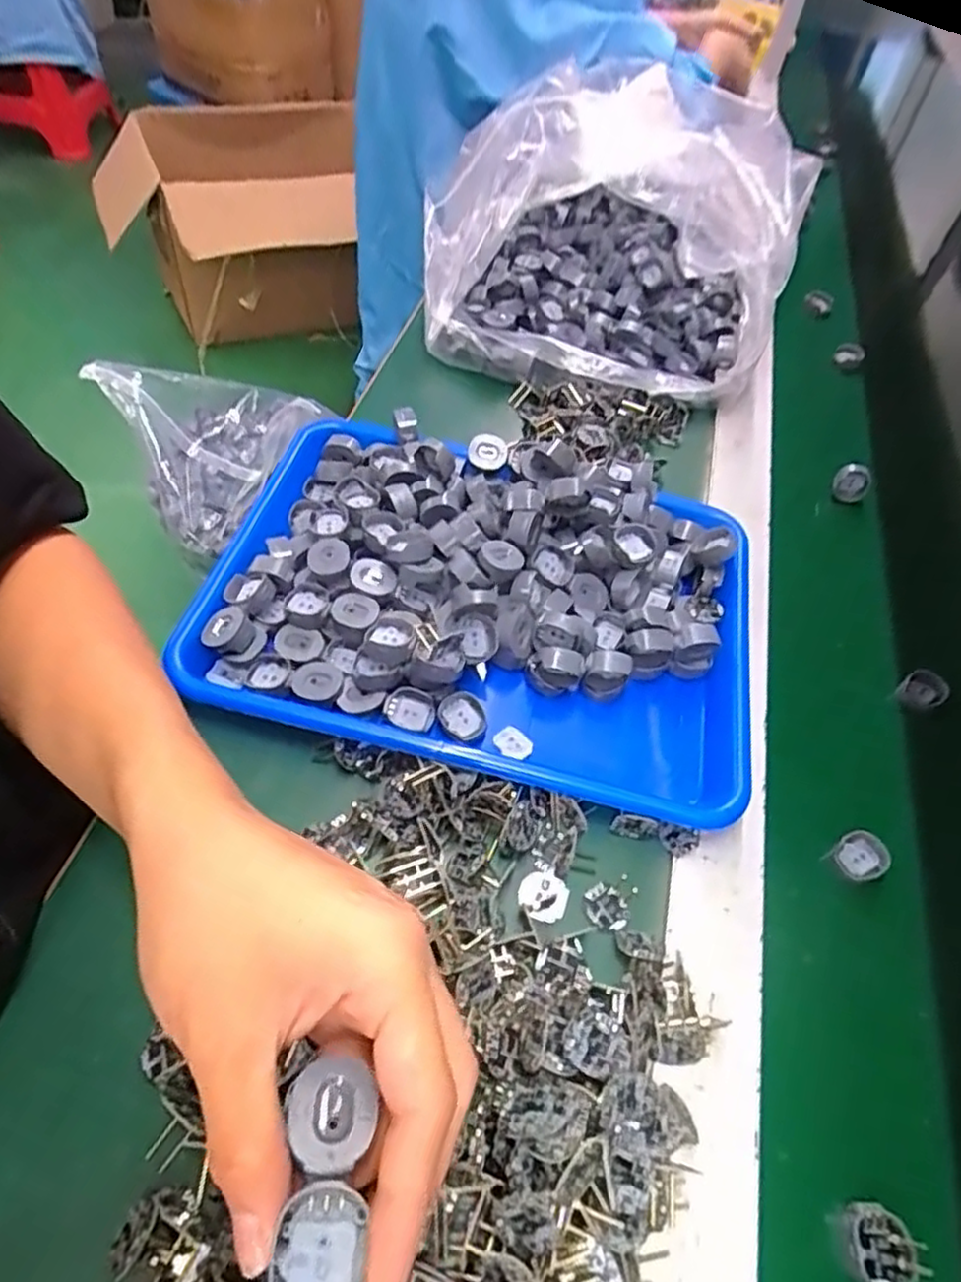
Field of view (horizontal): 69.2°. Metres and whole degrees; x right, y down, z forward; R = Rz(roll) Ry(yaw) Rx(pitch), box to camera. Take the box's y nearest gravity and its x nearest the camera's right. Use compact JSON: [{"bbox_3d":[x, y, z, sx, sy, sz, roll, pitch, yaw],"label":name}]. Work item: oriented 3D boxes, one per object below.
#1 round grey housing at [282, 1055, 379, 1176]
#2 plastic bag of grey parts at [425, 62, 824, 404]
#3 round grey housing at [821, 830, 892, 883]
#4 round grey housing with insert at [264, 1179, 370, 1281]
[{"bbox_3d":[-0.042,0.134,0.198,0.024,0.008,0.027,-13,58,-12],"label":"round grey housing"},{"bbox_3d":[0.128,-0.397,0.653,0.322,0.131,0.363,21,55,8],"label":"plastic bag of grey parts"},{"bbox_3d":[0.217,0.123,0.397,0.028,0.004,0.028,-5,71,15],"label":"round grey housing"},{"bbox_3d":[-0.041,0.157,0.179,0.022,0.006,0.029,7,56,1],"label":"round grey housing with insert"}]

